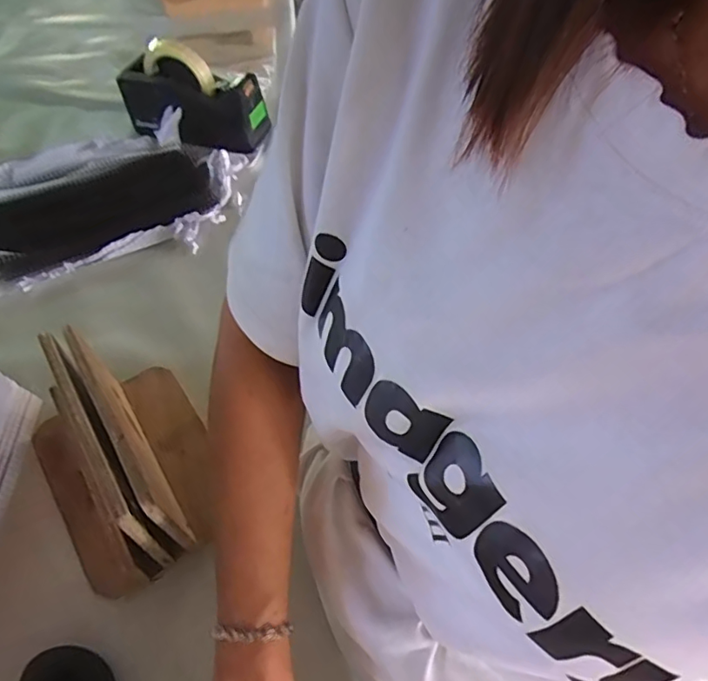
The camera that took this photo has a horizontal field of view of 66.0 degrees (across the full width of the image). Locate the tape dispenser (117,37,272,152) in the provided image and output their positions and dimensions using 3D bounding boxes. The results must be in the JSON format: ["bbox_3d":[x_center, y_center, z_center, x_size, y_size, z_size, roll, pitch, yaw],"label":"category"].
[{"bbox_3d":[-0.233,-0.353,0.788,0.196,0.124,0.080,15,55,13],"label":"tape dispenser"}]

